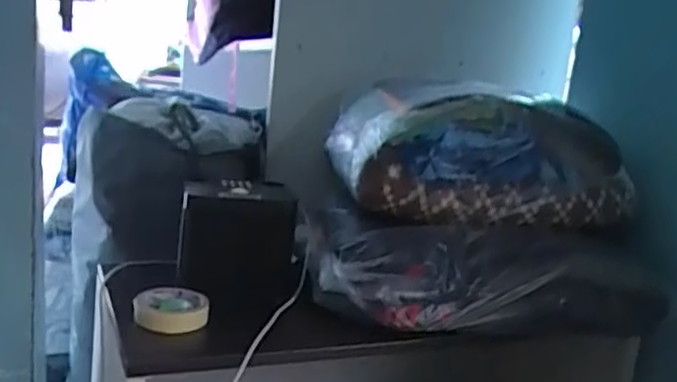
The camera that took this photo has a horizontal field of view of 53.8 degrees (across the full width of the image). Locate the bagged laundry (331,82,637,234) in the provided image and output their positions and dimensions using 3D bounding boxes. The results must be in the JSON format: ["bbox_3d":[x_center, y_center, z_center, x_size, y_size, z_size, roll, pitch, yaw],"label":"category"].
[{"bbox_3d":[0.222,-0.054,1.027,0.438,0.179,0.218,2,12,-18],"label":"bagged laundry"}]

